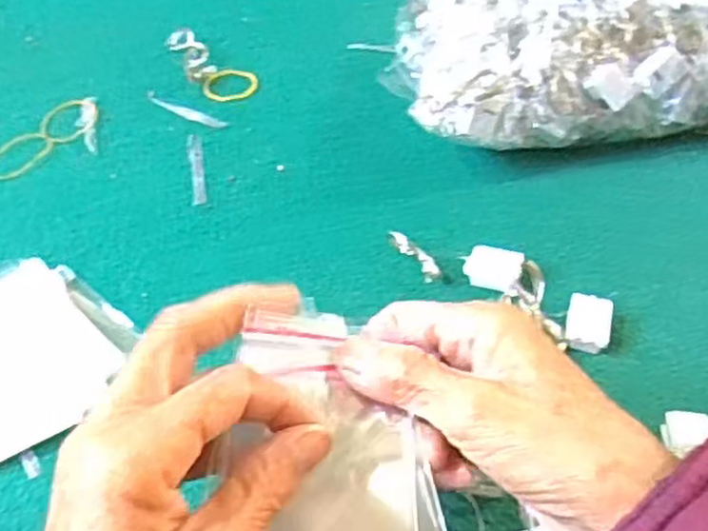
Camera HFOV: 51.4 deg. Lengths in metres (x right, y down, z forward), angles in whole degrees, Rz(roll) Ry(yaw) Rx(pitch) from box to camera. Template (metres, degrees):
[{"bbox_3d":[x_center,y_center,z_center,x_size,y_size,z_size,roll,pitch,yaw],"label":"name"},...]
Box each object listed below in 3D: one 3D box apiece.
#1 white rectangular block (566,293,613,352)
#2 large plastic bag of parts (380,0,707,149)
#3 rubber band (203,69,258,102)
[{"bbox_3d":[0.117,0.029,0.367,0.021,0.014,0.026,10,50,12],"label":"white rectangular block"},{"bbox_3d":[0.170,-0.139,0.464,0.283,0.092,0.129,-4,48,0],"label":"large plastic bag of parts"},{"bbox_3d":[-0.090,-0.132,0.535,0.040,0.004,0.035,-24,52,-17],"label":"rubber band"}]

